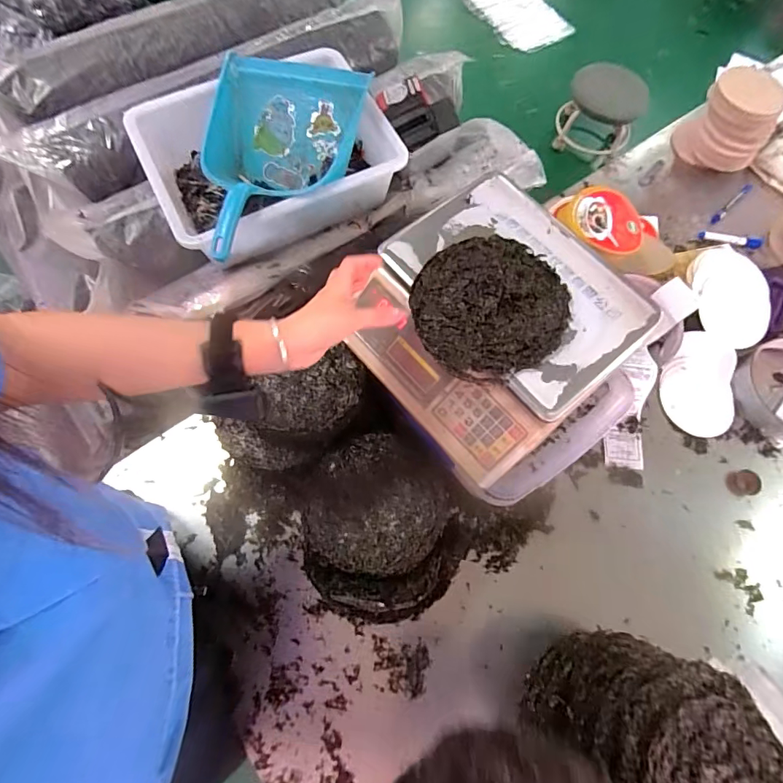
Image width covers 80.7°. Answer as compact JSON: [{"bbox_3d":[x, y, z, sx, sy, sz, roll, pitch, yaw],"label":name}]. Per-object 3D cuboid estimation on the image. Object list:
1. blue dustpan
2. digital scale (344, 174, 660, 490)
[{"bbox_3d":[-0.181,-0.330,0.689,0.239,0.098,0.348,10,70,2],"label":"blue dustpan"},{"bbox_3d":[0.123,-0.096,0.615,0.297,0.107,0.323,-39,75,-15],"label":"digital scale"}]

